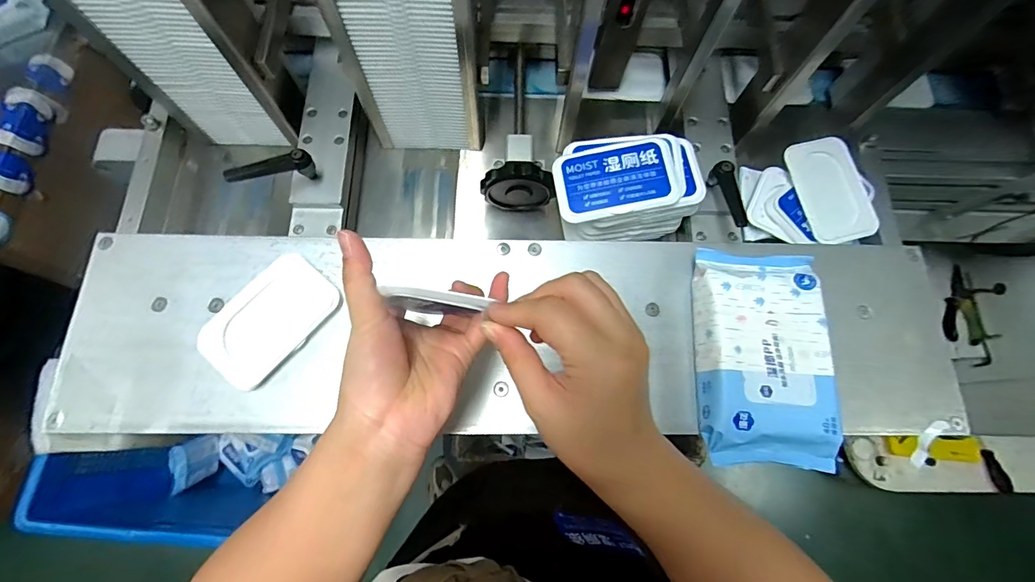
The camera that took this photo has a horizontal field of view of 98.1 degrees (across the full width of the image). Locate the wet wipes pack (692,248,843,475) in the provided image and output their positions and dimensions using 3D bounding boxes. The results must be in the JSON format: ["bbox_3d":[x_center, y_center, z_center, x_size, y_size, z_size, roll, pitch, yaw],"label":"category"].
[{"bbox_3d":[0.213,0.055,0.398,0.106,0.045,0.186,3,73,-1],"label":"wet wipes pack"}]

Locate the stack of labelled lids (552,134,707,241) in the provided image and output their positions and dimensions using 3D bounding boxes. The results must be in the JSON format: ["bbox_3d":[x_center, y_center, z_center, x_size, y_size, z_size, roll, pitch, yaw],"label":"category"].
[{"bbox_3d":[0.106,-0.100,0.454,0.137,0.074,0.085,0,73,-2],"label":"stack of labelled lids"}]

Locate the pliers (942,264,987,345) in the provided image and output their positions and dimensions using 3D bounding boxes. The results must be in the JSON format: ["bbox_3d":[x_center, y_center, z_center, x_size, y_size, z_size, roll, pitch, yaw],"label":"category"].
[{"bbox_3d":[0.854,0.027,0.864,0.061,0.024,0.151,9,73,1],"label":"pliers"}]

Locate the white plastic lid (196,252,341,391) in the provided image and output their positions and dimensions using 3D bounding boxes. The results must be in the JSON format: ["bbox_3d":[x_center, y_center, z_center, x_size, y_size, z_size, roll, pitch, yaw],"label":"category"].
[{"bbox_3d":[-0.221,0.026,0.402,0.073,0.010,0.115,40,76,10],"label":"white plastic lid"}]

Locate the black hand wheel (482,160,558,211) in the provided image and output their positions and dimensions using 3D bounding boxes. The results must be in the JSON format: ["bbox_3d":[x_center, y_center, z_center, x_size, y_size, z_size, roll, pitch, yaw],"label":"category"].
[{"bbox_3d":[0.001,-0.111,0.454,0.071,0.059,0.033,4,73,-1],"label":"black hand wheel"}]

